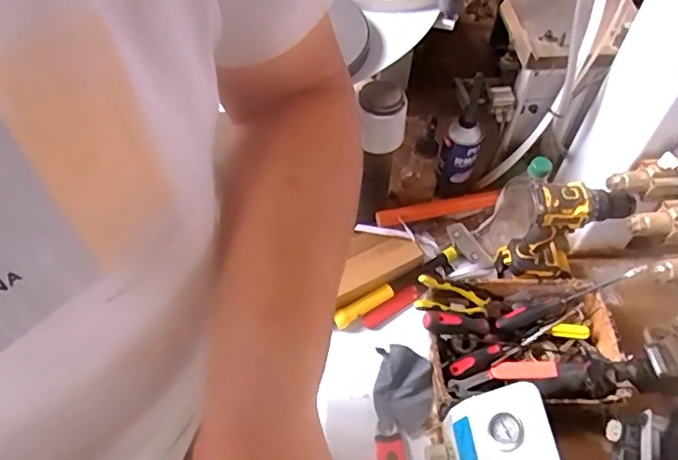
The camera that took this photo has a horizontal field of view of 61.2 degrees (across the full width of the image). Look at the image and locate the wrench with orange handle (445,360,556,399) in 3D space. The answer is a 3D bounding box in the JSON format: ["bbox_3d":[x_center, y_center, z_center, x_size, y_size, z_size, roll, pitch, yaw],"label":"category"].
[{"bbox_3d":[0.241,0.220,0.858,0.171,0.031,0.040,-12,56,-10],"label":"wrench with orange handle"}]

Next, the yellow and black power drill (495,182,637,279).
[{"bbox_3d":[0.346,0.001,0.897,0.140,0.196,0.082,-11,56,-9],"label":"yellow and black power drill"}]

